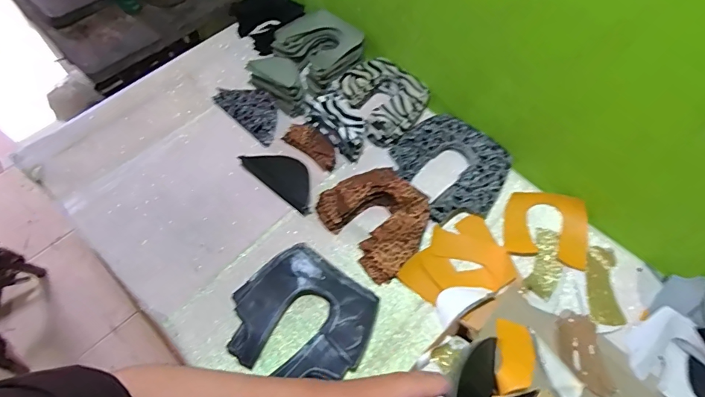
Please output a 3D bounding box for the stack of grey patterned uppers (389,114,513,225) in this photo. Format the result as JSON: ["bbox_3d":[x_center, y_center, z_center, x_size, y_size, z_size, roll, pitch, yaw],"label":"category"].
[{"bbox_3d":[0.172,-0.059,0.739,0.171,0.033,0.192,-26,65,-16],"label":"stack of grey patterned uppers"}]

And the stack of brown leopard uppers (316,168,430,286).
[{"bbox_3d":[0.041,0.026,0.686,0.142,0.046,0.177,-35,68,-19],"label":"stack of brown leopard uppers"}]

